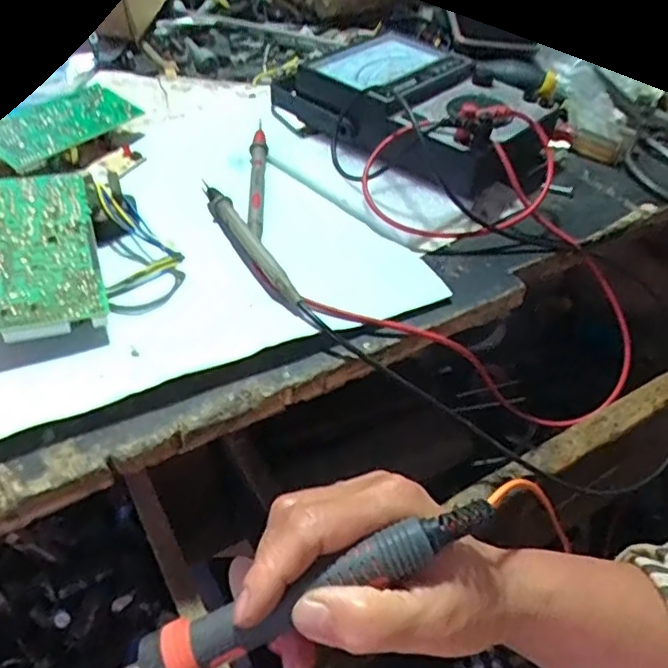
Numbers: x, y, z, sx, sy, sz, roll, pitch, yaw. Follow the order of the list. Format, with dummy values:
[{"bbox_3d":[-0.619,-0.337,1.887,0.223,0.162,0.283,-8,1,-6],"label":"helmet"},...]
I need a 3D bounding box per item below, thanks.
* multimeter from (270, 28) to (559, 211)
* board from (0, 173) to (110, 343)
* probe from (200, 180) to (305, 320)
[{"bbox_3d":[0.059,-0.155,0.439,0.113,0.064,0.191,-27,53,-28],"label":"multimeter"},{"bbox_3d":[-0.162,-0.046,0.347,0.054,0.019,0.133,-13,47,-17],"label":"board"},{"bbox_3d":[-0.051,-0.054,0.363,0.013,0.013,0.132,-18,49,-21],"label":"probe"}]

